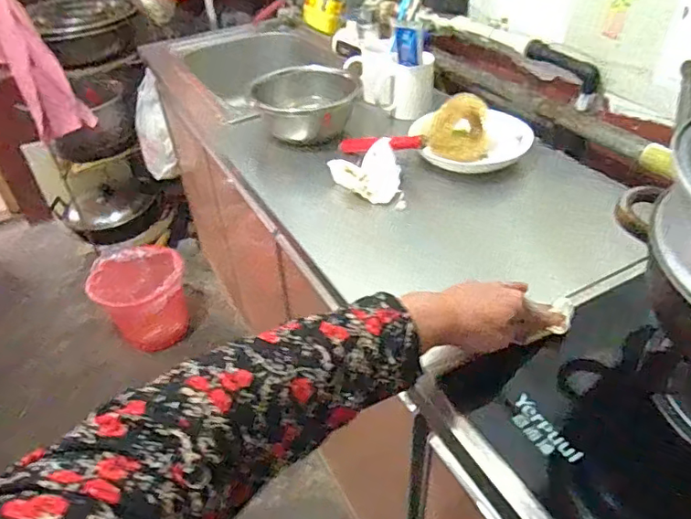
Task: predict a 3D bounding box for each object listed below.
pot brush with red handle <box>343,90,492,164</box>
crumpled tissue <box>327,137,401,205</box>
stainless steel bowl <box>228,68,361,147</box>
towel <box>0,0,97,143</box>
[{"bbox_3d":[0.111,-0.190,0.800,0.211,0.090,0.077,3,41,8],"label":"pot brush with red handle"},{"bbox_3d":[0.028,-0.125,0.764,0.100,0.050,0.082,-5,40,-1],"label":"crumpled tissue"},{"bbox_3d":[-0.081,-0.269,0.910,0.188,0.095,0.148,-14,41,-12],"label":"stainless steel bowl"},{"bbox_3d":[-0.834,-0.514,1.408,0.197,0.390,0.064,-19,42,-17],"label":"towel"}]

